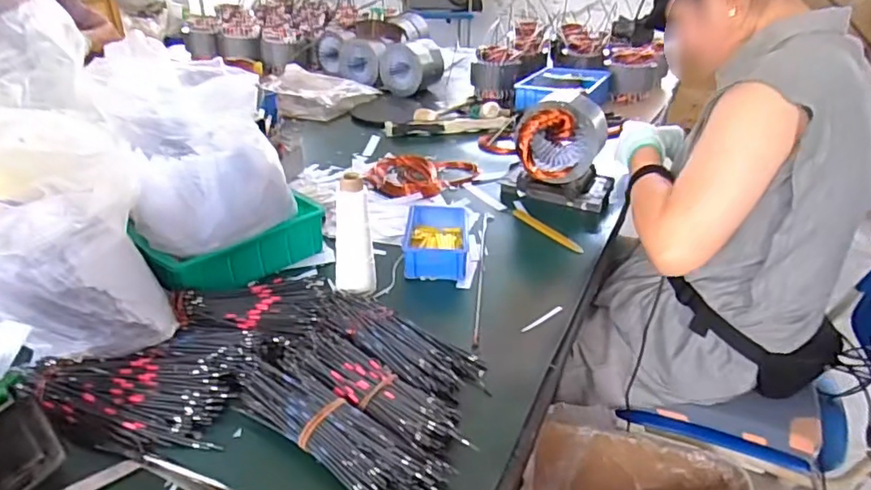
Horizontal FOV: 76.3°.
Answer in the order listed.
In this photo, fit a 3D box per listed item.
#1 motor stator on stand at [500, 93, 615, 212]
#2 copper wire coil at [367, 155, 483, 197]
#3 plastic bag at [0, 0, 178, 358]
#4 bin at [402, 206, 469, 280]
[{"bbox_3d":[0.237,-0.177,1.030,0.194,0.175,0.117,10,31,13],"label":"motor stator on stand"},{"bbox_3d":[-0.038,-0.148,1.143,0.205,0.026,0.171,-25,40,-38],"label":"copper wire coil"},{"bbox_3d":[-0.494,-0.115,0.661,0.193,0.163,0.523,-18,62,-30],"label":"plastic bag"},{"bbox_3d":[0.003,-0.012,0.881,0.097,0.044,0.174,3,30,2],"label":"bin"}]

